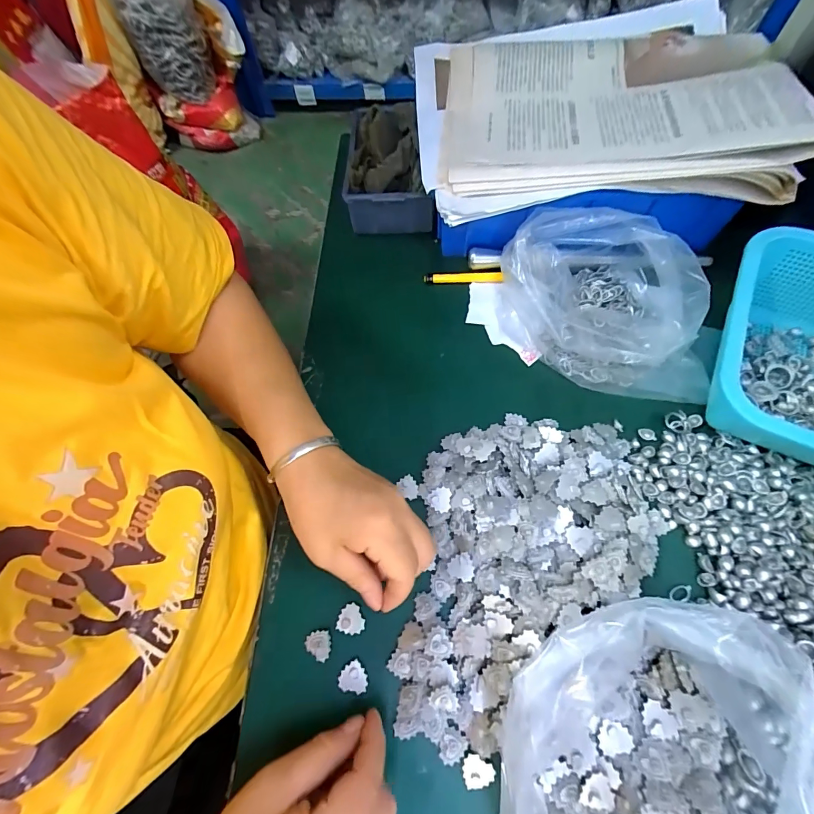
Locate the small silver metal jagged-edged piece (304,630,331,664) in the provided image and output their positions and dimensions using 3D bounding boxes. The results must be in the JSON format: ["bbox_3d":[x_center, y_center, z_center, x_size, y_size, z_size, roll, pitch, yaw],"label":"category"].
[{"bbox_3d":[-0.064,0.173,0.285,0.018,0.004,0.019,-5,66,1],"label":"small silver metal jagged-edged piece"}]

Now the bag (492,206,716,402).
[{"bbox_3d":[0.180,-0.086,0.344,0.163,0.076,0.154,-9,66,-1],"label":"bag"}]

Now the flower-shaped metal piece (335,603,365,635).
[{"bbox_3d":[-0.041,0.156,0.291,0.020,0.004,0.019,2,66,5],"label":"flower-shaped metal piece"}]

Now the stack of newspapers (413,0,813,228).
[{"bbox_3d":[0.156,-0.269,0.352,0.292,0.044,0.237,-5,65,9],"label":"stack of newspapers"}]

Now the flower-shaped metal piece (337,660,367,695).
[{"bbox_3d":[-0.037,0.191,0.277,0.019,0.004,0.018,-1,66,3],"label":"flower-shaped metal piece"}]

